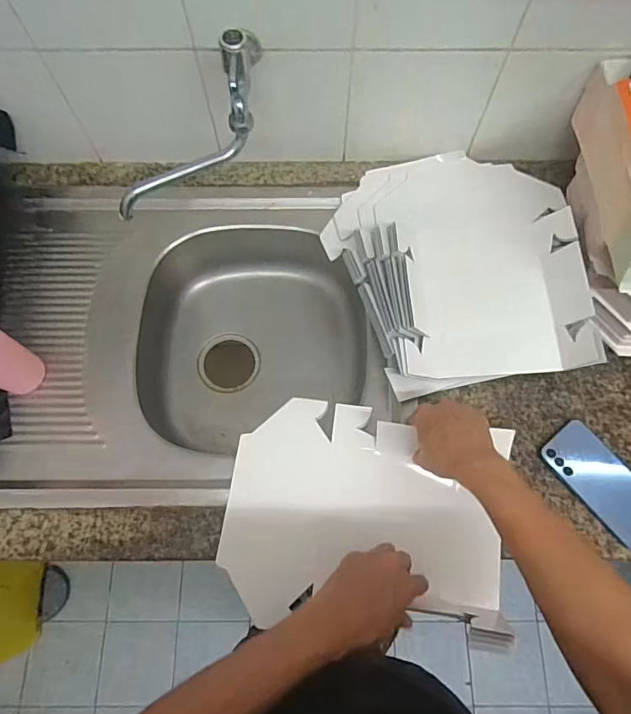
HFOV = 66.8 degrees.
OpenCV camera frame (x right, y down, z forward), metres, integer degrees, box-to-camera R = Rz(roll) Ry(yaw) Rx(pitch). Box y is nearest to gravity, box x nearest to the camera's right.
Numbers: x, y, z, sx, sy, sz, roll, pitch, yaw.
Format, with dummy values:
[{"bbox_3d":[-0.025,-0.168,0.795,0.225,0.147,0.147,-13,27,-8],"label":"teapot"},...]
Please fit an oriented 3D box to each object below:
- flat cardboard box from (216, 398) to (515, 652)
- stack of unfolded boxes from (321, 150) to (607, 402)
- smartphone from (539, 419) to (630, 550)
[{"bbox_3d":[0.061,0.194,0.602,0.341,0.033,0.260,7,71,2],"label":"flat cardboard box"},{"bbox_3d":[0.204,-0.143,0.697,0.328,0.076,0.370,-8,71,-3],"label":"stack of unfolded boxes"},{"bbox_3d":[0.378,0.164,0.626,0.077,0.009,0.163,-40,76,-12],"label":"smartphone"}]

